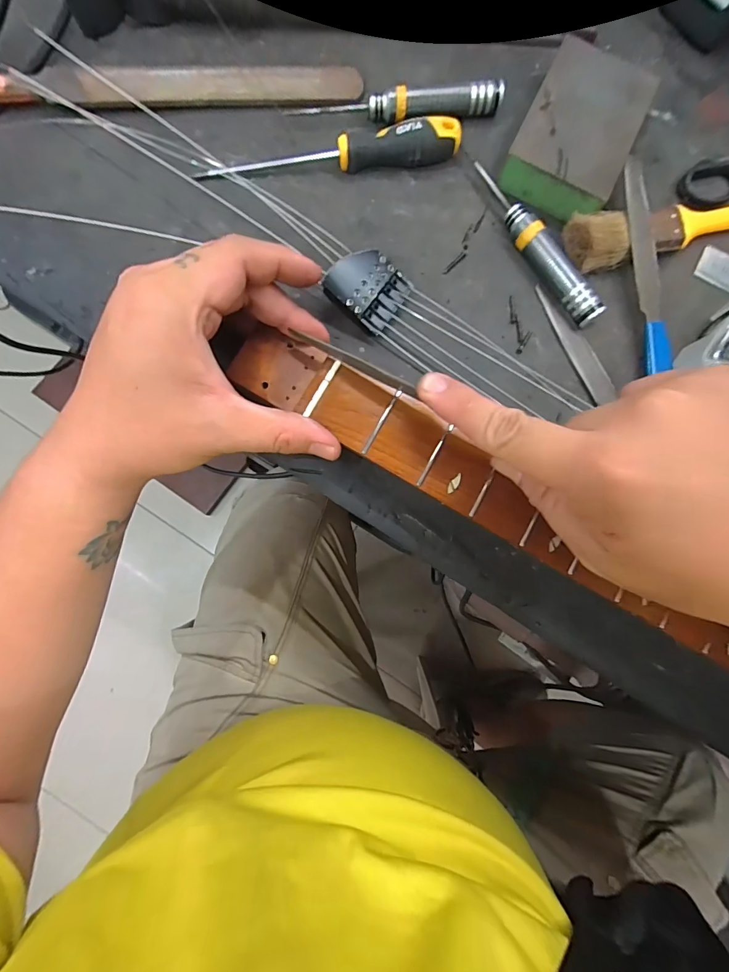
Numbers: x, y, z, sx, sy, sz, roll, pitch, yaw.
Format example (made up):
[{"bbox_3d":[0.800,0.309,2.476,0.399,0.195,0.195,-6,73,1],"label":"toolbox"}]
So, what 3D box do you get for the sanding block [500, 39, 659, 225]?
[{"bbox_3d":[0.137,-0.226,0.267,0.067,0.030,0.094,25,84,-1],"label":"sanding block"}]

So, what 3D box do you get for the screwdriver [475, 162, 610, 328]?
[{"bbox_3d":[0.109,-0.157,0.264,0.014,0.019,0.124,-35,88,-6],"label":"screwdriver"}]

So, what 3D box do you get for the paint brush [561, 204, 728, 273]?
[{"bbox_3d":[0.223,-0.174,0.271,0.181,0.020,0.033,-12,86,-5],"label":"paint brush"}]

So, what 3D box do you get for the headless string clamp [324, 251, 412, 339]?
[{"bbox_3d":[0.002,-0.122,0.253,0.043,0.013,0.042,38,83,-22],"label":"headless string clamp"}]

